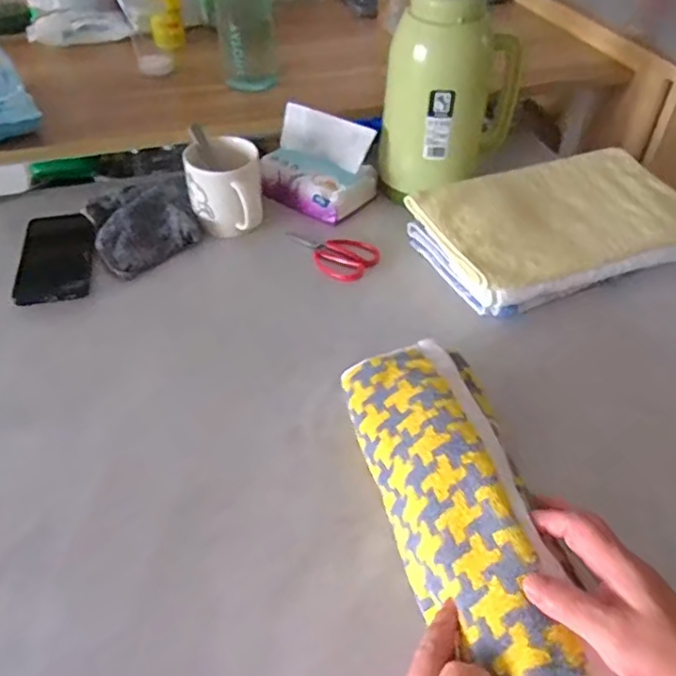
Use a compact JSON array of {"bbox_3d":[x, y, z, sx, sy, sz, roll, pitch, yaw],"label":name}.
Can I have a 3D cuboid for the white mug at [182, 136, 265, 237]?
[{"bbox_3d":[-0.136,-0.177,0.742,0.086,0.089,0.098,-5,43,-6],"label":"white mug"}]

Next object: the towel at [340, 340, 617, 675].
[{"bbox_3d":[0.097,0.128,0.435,0.101,0.079,0.332,-10,44,-11],"label":"towel"}]

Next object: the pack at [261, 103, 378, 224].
[{"bbox_3d":[-0.025,-0.221,0.786,0.128,0.109,0.088,30,50,28],"label":"pack"}]

